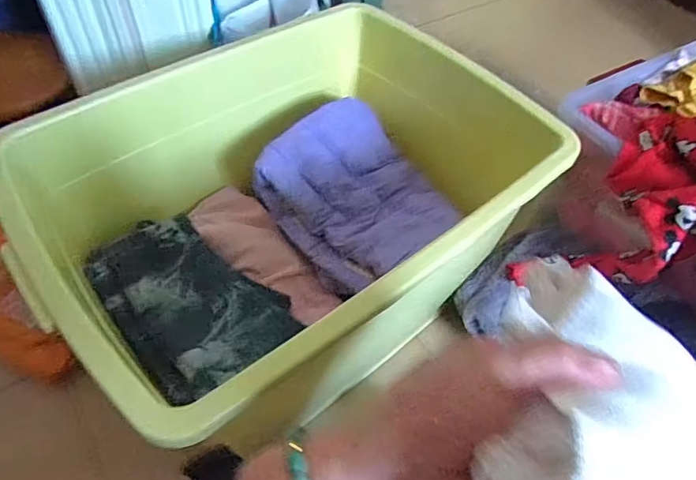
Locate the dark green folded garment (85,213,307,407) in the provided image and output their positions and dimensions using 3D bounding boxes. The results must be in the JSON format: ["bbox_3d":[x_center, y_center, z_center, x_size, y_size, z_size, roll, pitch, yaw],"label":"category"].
[{"bbox_3d":[-0.193,0.074,0.629,0.186,0.057,0.245,-34,62,-26],"label":"dark green folded garment"}]

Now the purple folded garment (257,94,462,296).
[{"bbox_3d":[0.020,-0.073,0.724,0.221,0.110,0.241,-37,63,-28],"label":"purple folded garment"}]

